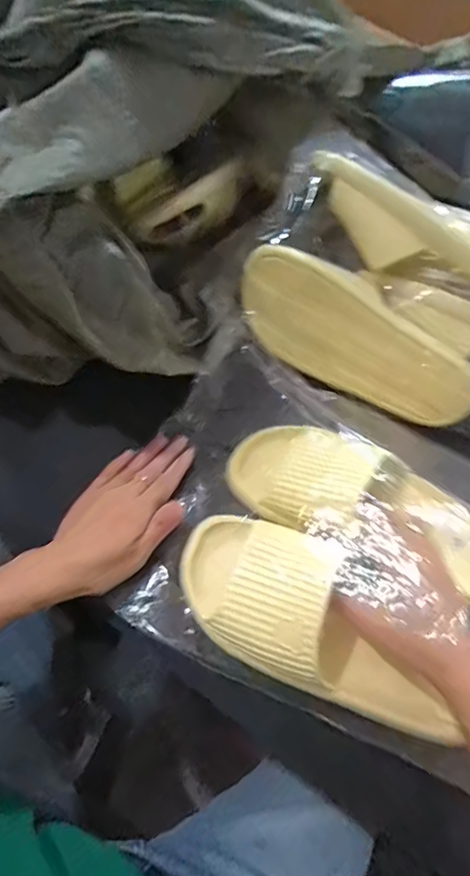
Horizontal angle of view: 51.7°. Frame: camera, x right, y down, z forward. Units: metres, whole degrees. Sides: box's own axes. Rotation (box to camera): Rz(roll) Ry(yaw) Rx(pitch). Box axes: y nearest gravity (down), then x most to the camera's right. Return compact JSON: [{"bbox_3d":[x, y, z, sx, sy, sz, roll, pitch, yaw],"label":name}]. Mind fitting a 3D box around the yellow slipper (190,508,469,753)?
[{"bbox_3d":[0.055,0.138,0.354,0.221,0.059,0.091,37,64,14],"label":"yellow slipper"}]

